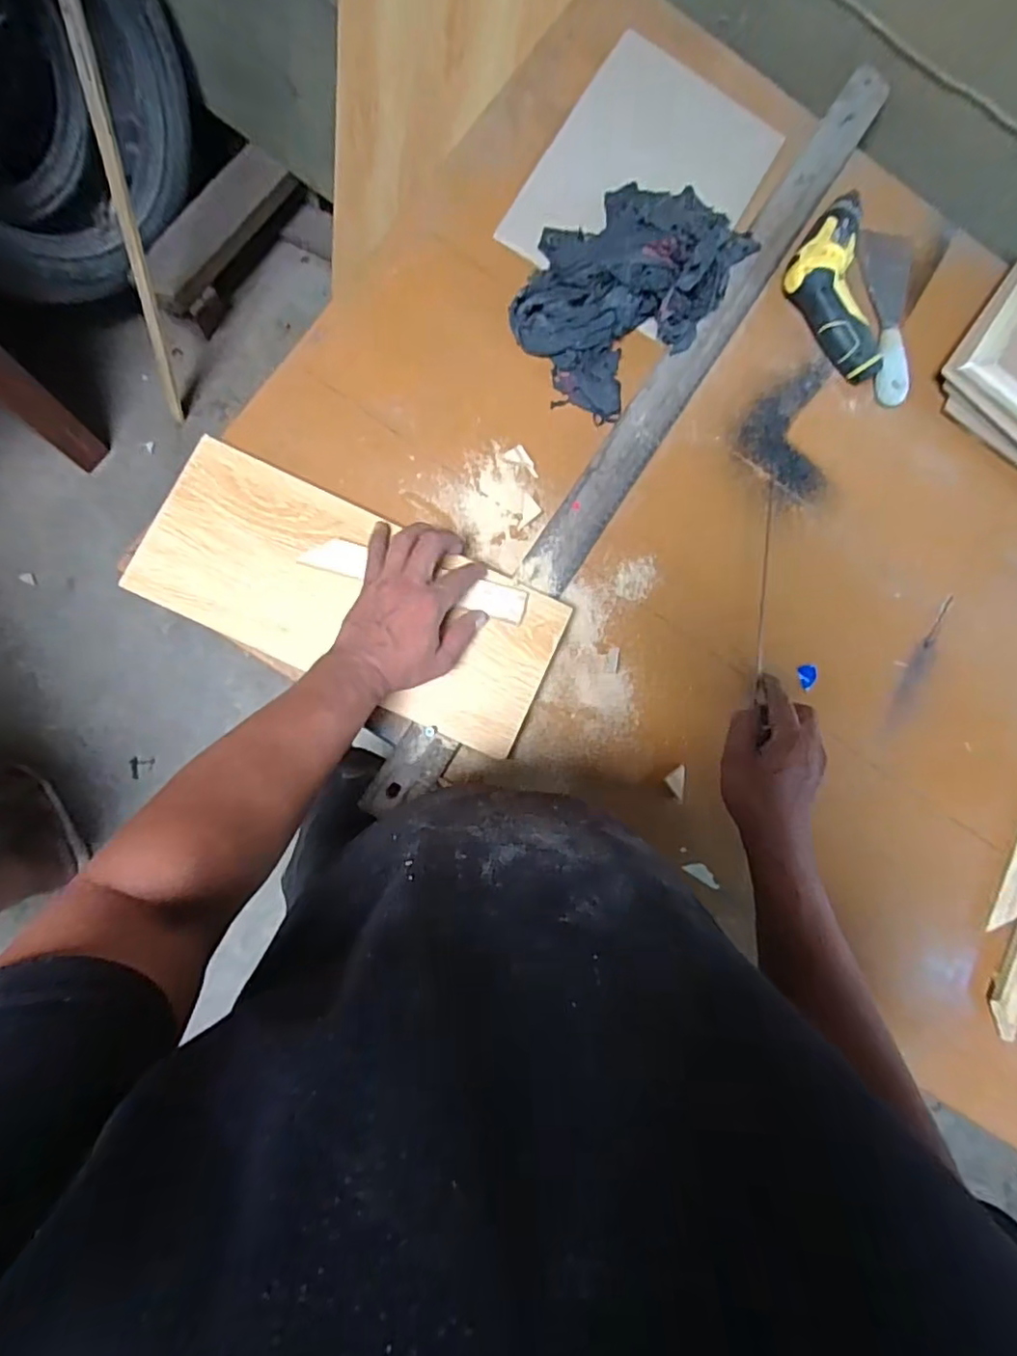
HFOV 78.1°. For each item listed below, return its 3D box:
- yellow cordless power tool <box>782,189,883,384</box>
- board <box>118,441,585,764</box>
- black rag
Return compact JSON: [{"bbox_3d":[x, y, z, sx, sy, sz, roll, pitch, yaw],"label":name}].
[{"bbox_3d":[0.341,-0.412,0.661,0.091,0.043,0.190,-11,87,-9],"label":"yellow cordless power tool"},{"bbox_3d":[-0.139,-0.073,0.564,0.368,0.017,0.154,25,85,-2],"label":"board"},{"bbox_3d":[0.125,-0.409,0.623,0.179,0.069,0.258,45,81,-3],"label":"black rag"}]

